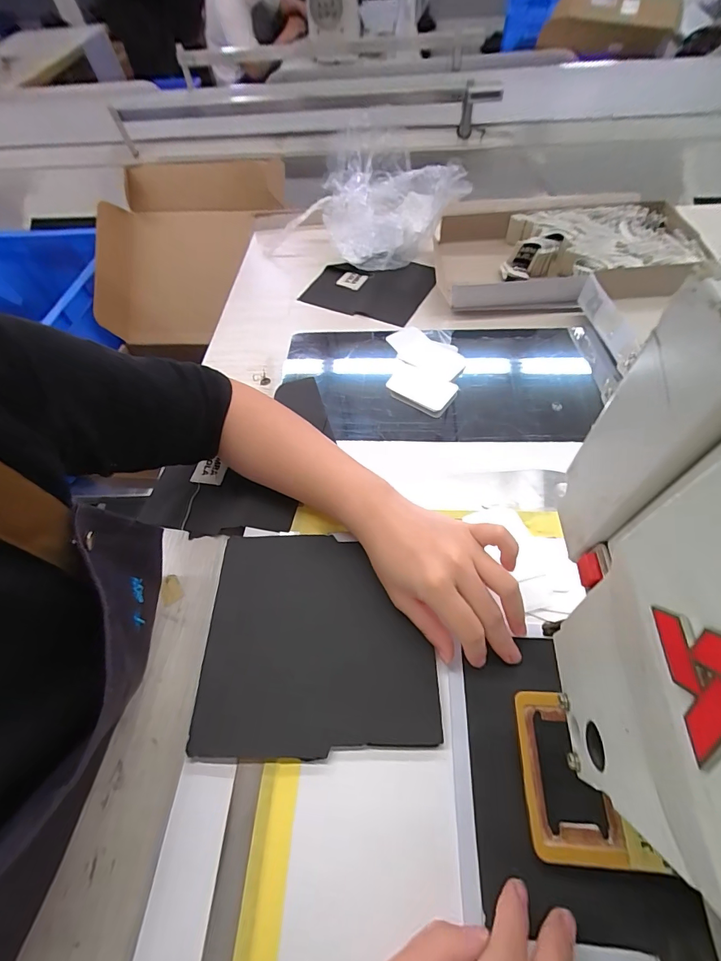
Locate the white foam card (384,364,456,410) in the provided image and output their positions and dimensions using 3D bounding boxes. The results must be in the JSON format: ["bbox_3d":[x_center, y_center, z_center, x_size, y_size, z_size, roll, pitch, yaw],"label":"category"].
[{"bbox_3d":[0.062,-0.100,0.424,0.068,0.007,0.042,28,64,20],"label":"white foam card"}]

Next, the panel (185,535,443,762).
[{"bbox_3d":[-0.032,0.116,0.302,0.167,0.010,0.152,-2,60,6],"label":"panel"}]

